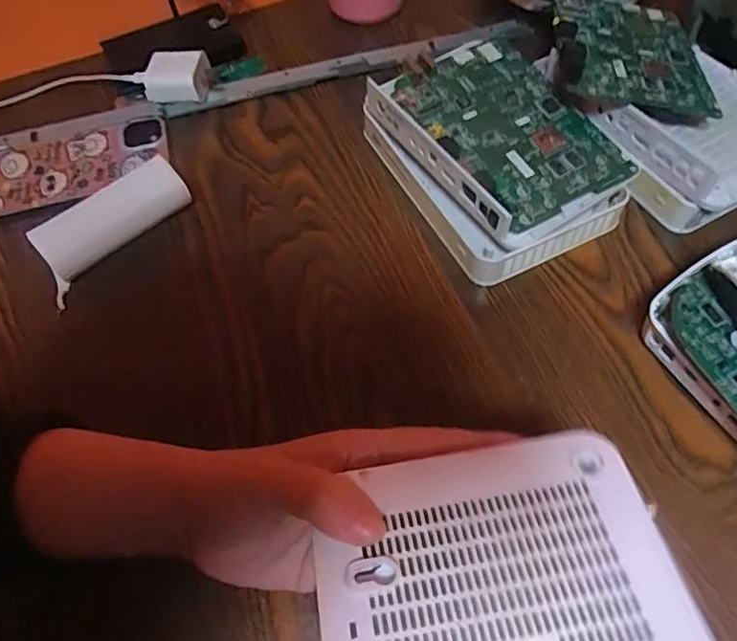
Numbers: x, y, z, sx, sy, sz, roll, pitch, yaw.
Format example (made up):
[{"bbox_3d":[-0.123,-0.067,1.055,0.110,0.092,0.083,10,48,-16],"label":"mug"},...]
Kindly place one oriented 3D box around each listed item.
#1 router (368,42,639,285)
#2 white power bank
[{"bbox_3d":[0.088,-0.120,0.403,0.130,0.051,0.171,-25,62,-11],"label":"router"},{"bbox_3d":[-0.178,-0.070,0.395,0.105,0.039,0.033,-33,64,-15],"label":"white power bank"}]

